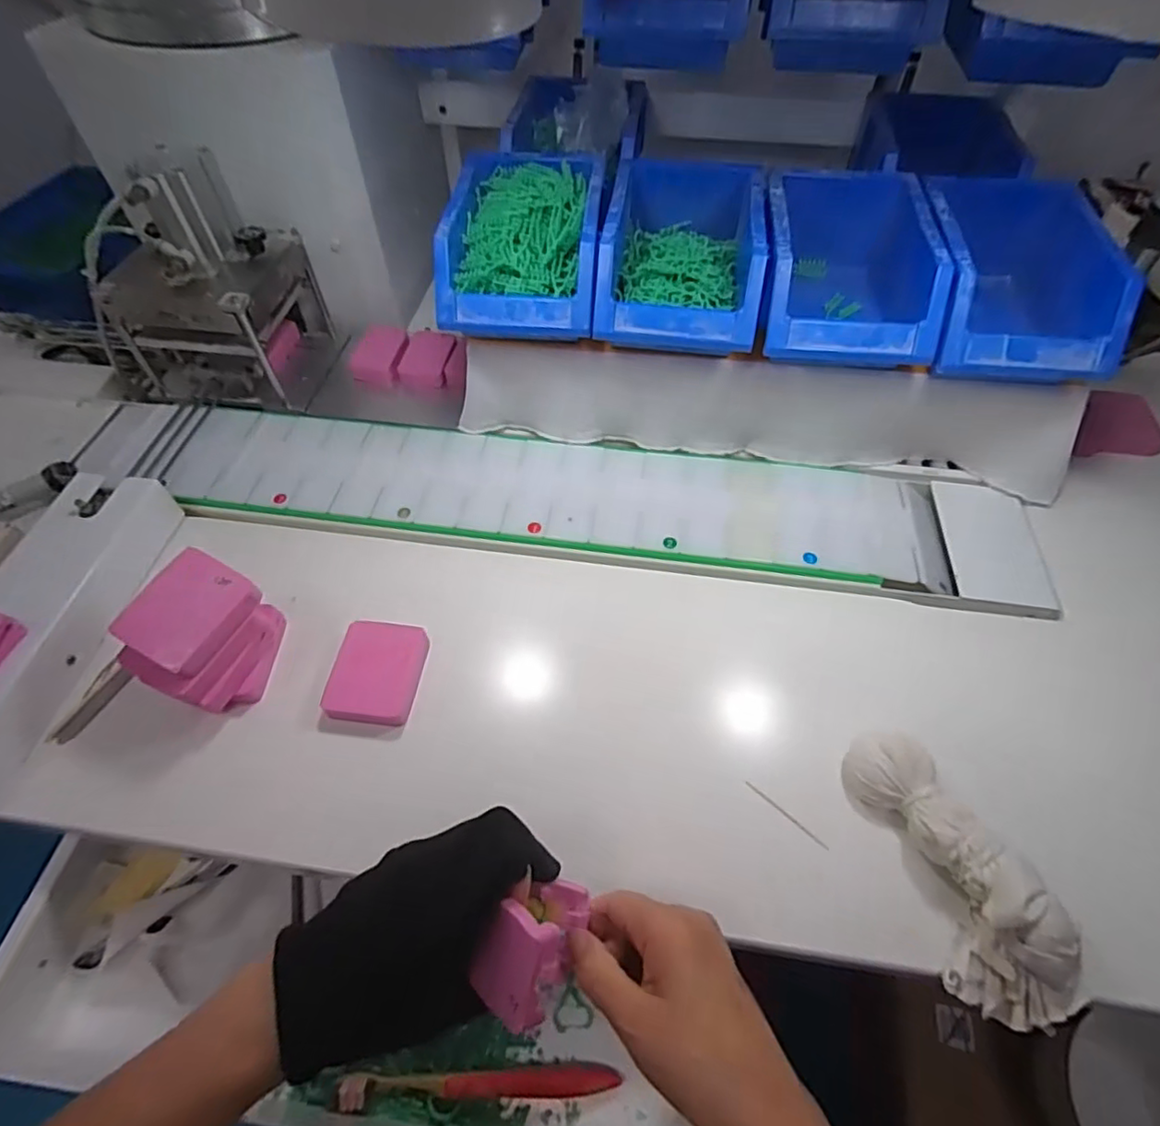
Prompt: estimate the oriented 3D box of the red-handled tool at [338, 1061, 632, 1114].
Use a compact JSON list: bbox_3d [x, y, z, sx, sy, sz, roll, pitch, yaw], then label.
[{"bbox_3d":[-0.065,0.339,0.392,0.177,0.019,0.017,-2,55,-1],"label":"red-handled tool"}]

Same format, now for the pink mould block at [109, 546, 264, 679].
[{"bbox_3d":[-0.254,0.031,0.391,0.055,0.026,0.071,24,59,16],"label":"pink mould block"}]

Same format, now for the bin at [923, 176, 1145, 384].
[{"bbox_3d":[0.334,-0.213,0.482,0.126,0.091,0.170,5,56,4],"label":"bin"}]

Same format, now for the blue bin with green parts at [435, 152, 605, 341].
[{"bbox_3d":[-0.044,-0.270,0.508,0.121,0.073,0.175,4,56,3],"label":"blue bin with green parts"}]

